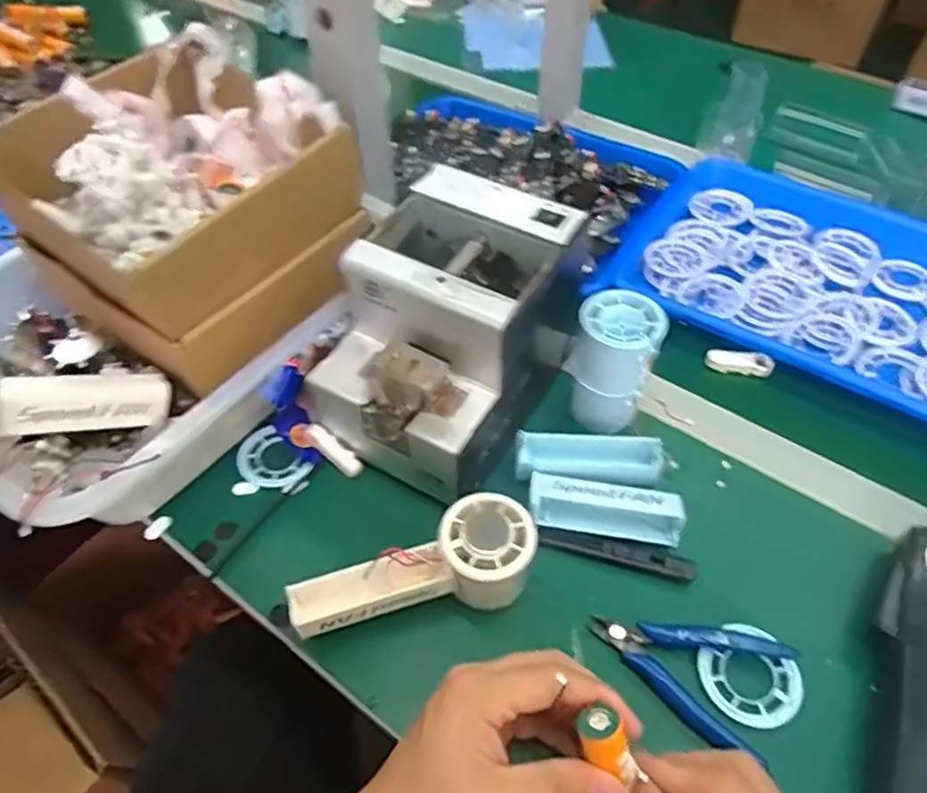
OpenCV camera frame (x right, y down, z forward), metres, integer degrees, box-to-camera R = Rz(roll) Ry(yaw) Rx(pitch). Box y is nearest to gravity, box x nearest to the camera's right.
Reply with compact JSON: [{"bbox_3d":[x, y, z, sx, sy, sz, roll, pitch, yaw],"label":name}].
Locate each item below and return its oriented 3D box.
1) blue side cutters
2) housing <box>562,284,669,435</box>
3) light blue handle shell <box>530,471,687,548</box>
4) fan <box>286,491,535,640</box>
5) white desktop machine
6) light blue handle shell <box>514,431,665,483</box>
[{"bbox_3d":[0.133,0.161,0.393,0.111,0.014,0.065,20,54,16],"label":"blue side cutters"},{"bbox_3d":[0.111,-0.024,0.485,0.056,0.097,0.054,19,54,16],"label":"housing"},{"bbox_3d":[0.098,0.078,0.450,0.103,0.025,0.034,8,52,7],"label":"light blue handle shell"},{"bbox_3d":[-0.032,0.108,0.412,0.146,0.057,0.053,-9,52,-6],"label":"fan"},{"bbox_3d":[-0.012,-0.045,0.473,0.130,0.147,0.171,26,56,20],"label":"white desktop machine"},{"bbox_3d":[0.091,0.047,0.476,0.104,0.032,0.027,-1,51,0],"label":"light blue handle shell"}]

